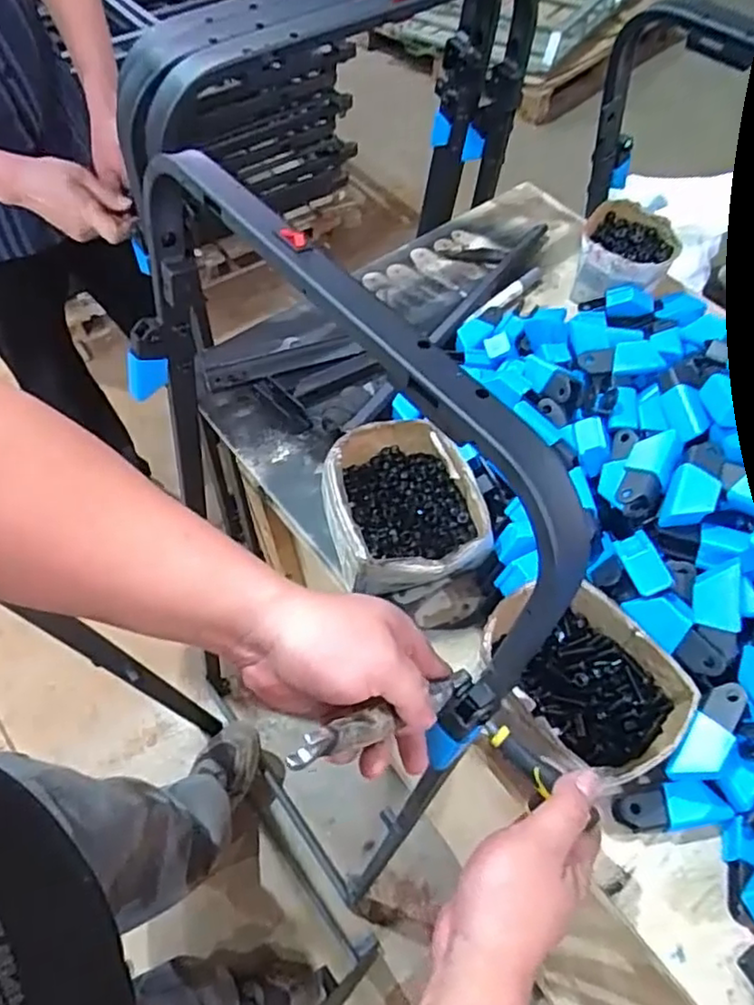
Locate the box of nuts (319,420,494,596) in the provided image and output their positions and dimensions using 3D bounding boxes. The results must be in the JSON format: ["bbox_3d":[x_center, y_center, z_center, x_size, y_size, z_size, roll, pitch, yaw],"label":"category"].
[{"bbox_3d":[0.024,0.006,0.643,0.137,0.079,0.171,-14,59,-8],"label":"box of nuts"}]

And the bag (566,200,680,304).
[{"bbox_3d":[0.325,-0.320,0.860,0.116,0.072,0.145,27,62,16],"label":"bag"}]

